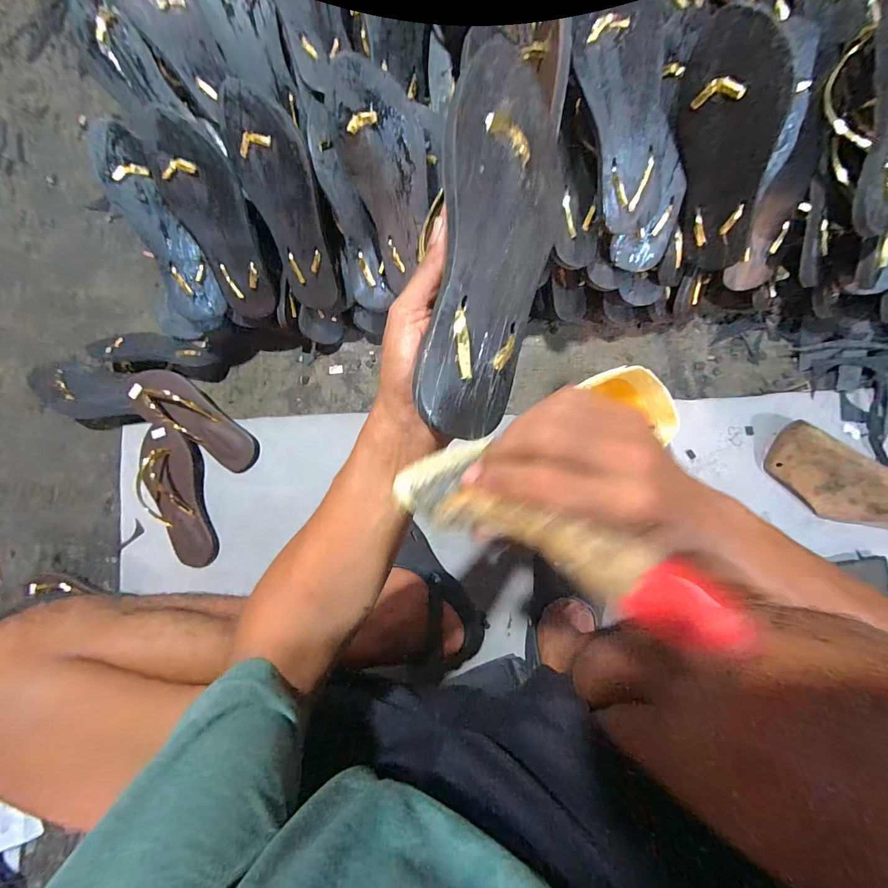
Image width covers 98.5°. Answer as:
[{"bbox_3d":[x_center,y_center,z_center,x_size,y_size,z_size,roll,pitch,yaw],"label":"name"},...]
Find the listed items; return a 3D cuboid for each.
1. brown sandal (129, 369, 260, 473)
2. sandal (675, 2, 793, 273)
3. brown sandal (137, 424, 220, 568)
[{"bbox_3d":[-0.422,-0.043,0.656,0.235,0.064,0.090,31,90,9],"label":"brown sandal"},{"bbox_3d":[0.304,-0.303,0.408,0.028,0.092,0.231,-42,124,-21],"label":"sandal"},{"bbox_3d":[-0.453,0.090,0.641,0.100,0.052,0.234,-12,84,7],"label":"brown sandal"}]

